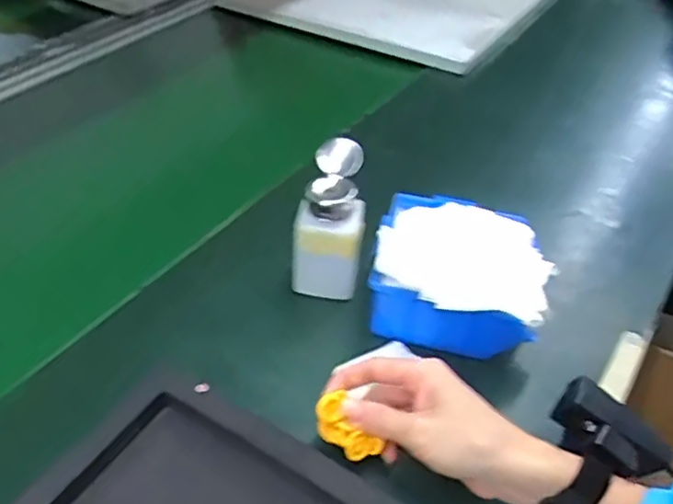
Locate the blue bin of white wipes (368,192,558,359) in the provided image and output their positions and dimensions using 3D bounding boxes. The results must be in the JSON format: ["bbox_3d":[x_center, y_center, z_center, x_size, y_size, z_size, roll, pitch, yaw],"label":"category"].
[{"bbox_3d":[0.105,0.025,0.537,0.145,0.082,0.126,13,42,12],"label":"blue bin of white wipes"}]

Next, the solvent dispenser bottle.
[{"bbox_3d":[-0.007,-0.022,0.536,0.060,0.135,0.060,4,41,2],"label":"solvent dispenser bottle"}]

